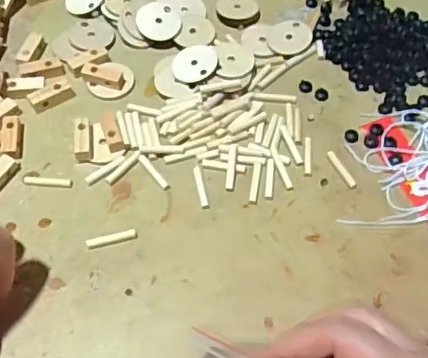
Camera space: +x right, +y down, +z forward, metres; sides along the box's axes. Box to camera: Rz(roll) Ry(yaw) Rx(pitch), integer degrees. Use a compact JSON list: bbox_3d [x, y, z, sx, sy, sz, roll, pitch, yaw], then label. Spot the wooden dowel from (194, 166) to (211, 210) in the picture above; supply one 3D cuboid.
[{"bbox_3d":[-0.008,0.006,0.371,0.006,0.004,0.031,-10,57,-8],"label":"wooden dowel"}]

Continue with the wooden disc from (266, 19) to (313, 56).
[{"bbox_3d":[0.058,-0.110,0.436,0.035,0.004,0.029,-35,68,-5],"label":"wooden disc"}]

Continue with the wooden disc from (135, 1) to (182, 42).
[{"bbox_3d":[-0.042,-0.123,0.436,0.033,0.005,0.035,2,77,-9],"label":"wooden disc"}]

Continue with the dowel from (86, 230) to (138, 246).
[{"bbox_3d":[-0.063,0.036,0.350,0.030,0.004,0.005,-13,57,-10],"label":"dowel"}]

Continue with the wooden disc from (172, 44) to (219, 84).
[{"bbox_3d":[-0.014,-0.084,0.411,0.032,0.004,0.032,-3,67,8],"label":"wooden disc"}]

